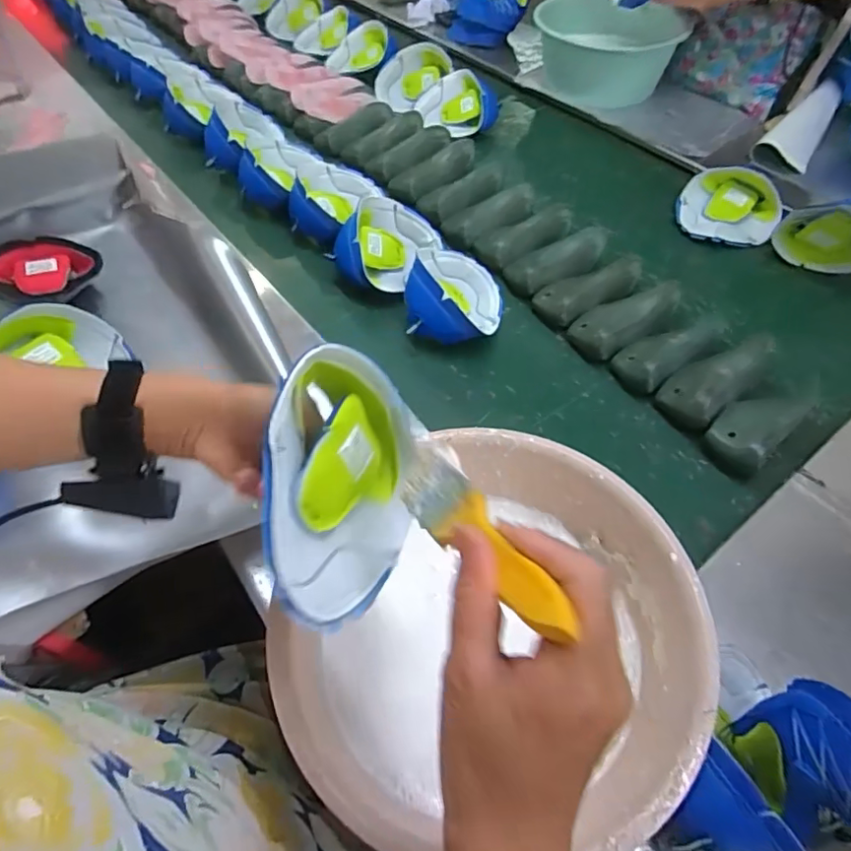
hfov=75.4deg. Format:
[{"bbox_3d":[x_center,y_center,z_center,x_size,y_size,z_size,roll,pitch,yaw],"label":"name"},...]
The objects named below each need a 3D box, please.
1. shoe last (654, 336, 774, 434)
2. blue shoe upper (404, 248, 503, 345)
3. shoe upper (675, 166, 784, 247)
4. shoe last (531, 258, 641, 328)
[{"bbox_3d":[0.369,-0.062,0.698,0.154,0.054,0.080,-37,60,-23],"label":"shoe last"},{"bbox_3d":[0.045,-0.188,0.774,0.119,0.089,0.177,11,55,10],"label":"blue shoe upper"},{"bbox_3d":[0.517,-0.373,0.936,0.158,0.052,0.166,22,57,17],"label":"shoe upper"},{"bbox_3d":[0.245,-0.199,0.803,0.165,0.051,0.072,-20,55,-12],"label":"shoe last"}]

